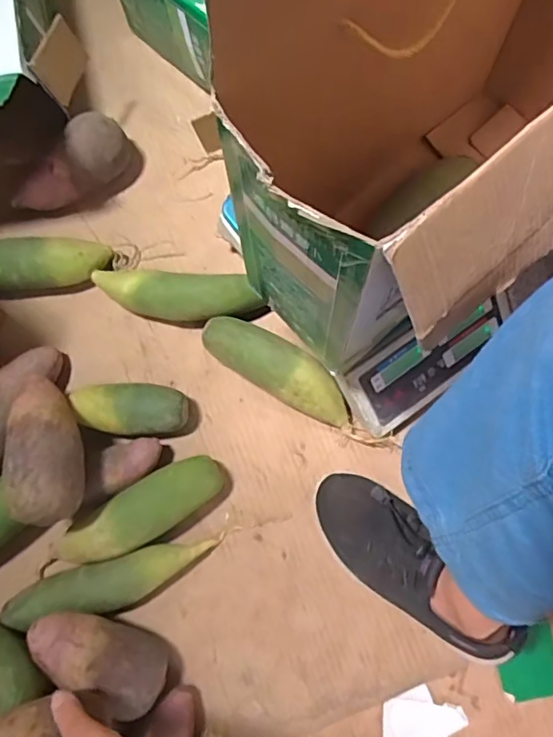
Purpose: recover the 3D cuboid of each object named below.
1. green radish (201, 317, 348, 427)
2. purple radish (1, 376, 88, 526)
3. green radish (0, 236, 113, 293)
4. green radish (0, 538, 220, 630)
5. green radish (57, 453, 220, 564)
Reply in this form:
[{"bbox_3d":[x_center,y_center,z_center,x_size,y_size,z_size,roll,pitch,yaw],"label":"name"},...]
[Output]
[{"bbox_3d":[0.002,-0.001,0.628,0.185,0.066,0.055,30,79,9],"label":"green radish"},{"bbox_3d":[-0.237,0.079,0.556,0.065,0.060,0.156,-16,59,-2],"label":"purple radish"},{"bbox_3d":[-0.291,-0.127,0.669,0.176,0.054,0.063,-6,76,0],"label":"green radish"},{"bbox_3d":[-0.172,0.222,0.573,0.224,0.048,0.055,-17,76,-3],"label":"green radish"},{"bbox_3d":[-0.146,0.157,0.587,0.191,0.056,0.061,-33,77,-6],"label":"green radish"}]

